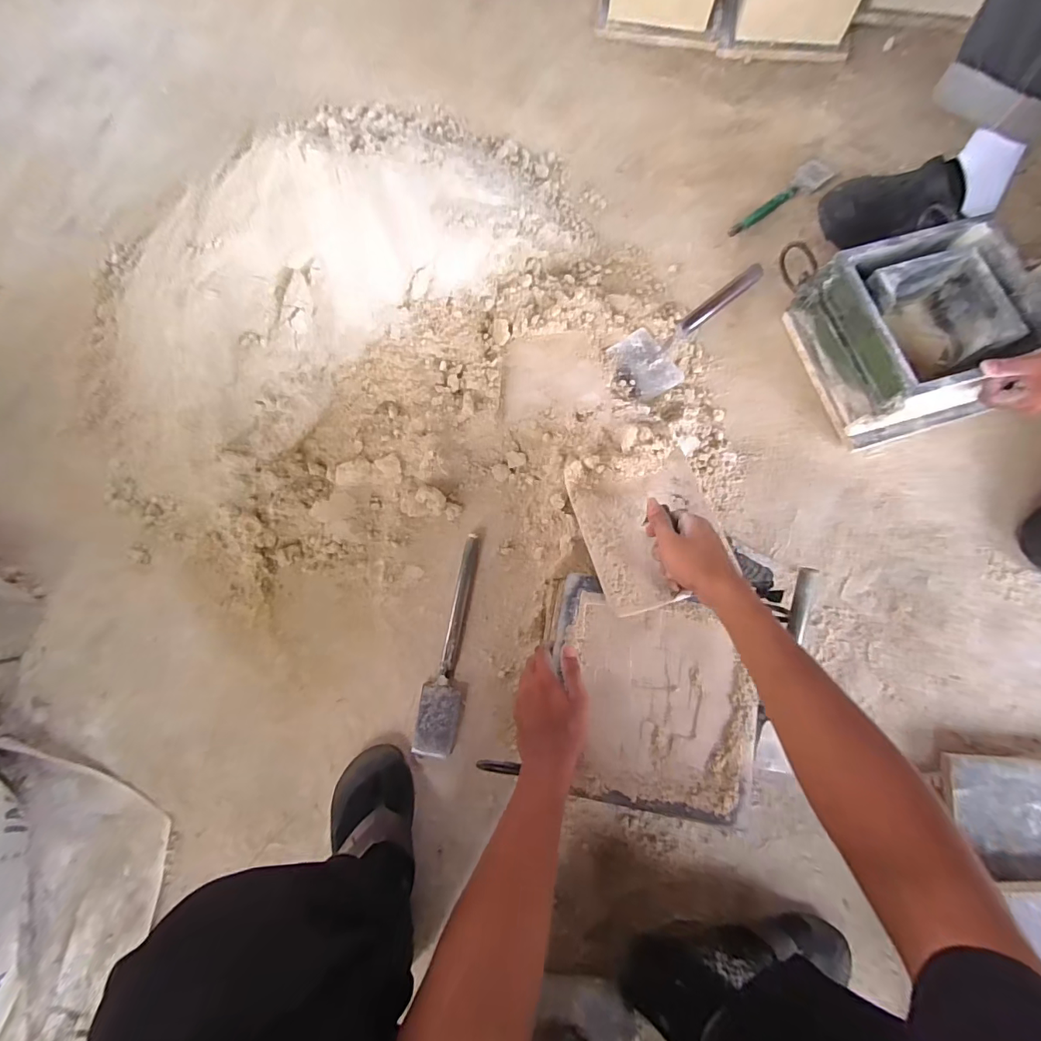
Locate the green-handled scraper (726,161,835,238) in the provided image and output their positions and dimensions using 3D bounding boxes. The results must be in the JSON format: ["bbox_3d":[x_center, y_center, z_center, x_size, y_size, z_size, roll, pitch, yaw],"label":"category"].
[{"bbox_3d":[0.453,-0.559,0.808,0.227,0.028,0.052,-39,79,-7],"label":"green-handled scraper"}]

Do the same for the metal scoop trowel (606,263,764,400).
[{"bbox_3d":[0.237,-0.291,0.686,0.209,0.107,0.110,-41,79,-7],"label":"metal scoop trowel"}]

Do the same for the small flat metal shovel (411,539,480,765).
[{"bbox_3d":[-0.103,0.173,0.661,0.055,0.019,0.304,6,77,3],"label":"small flat metal shovel"}]

